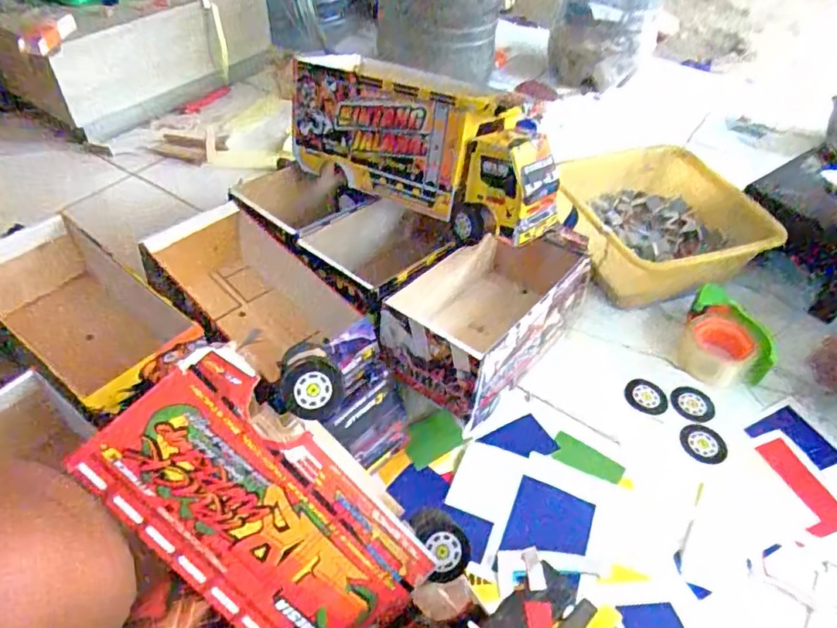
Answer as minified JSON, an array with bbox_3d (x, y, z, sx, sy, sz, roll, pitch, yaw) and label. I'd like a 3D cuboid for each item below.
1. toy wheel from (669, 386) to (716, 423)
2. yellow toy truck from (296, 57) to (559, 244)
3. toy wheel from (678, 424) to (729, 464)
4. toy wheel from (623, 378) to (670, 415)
[{"bbox_3d":[0.369,0.120,0.784,0.055,0.005,0.053,2,47,-1],"label":"toy wheel"},{"bbox_3d":[0.000,-0.210,0.700,0.354,0.150,0.094,21,49,17],"label":"yellow toy truck"},{"bbox_3d":[0.362,0.164,0.740,0.050,0.006,0.057,-32,56,-29],"label":"toy wheel"},{"bbox_3d":[0.308,0.110,0.786,0.053,0.011,0.056,1,47,-1],"label":"toy wheel"}]

